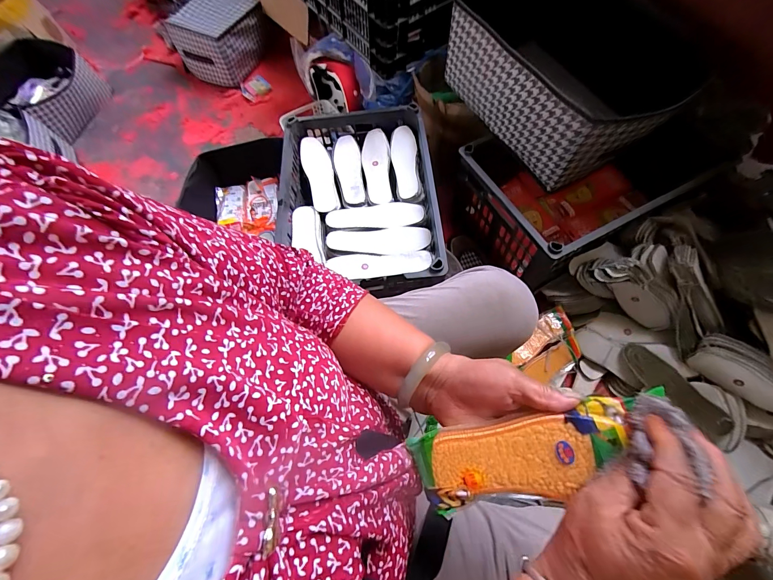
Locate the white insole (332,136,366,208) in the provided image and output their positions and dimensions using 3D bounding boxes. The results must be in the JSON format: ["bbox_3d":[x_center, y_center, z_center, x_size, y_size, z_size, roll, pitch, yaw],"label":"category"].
[{"bbox_3d":[-0.096,-0.303,0.820,0.067,0.023,0.224,-6,60,-5],"label":"white insole"}]

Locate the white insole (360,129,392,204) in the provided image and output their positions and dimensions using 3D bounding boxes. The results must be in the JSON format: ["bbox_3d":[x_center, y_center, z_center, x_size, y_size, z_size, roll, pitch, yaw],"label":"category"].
[{"bbox_3d":[-0.026,-0.308,0.820,0.068,0.032,0.225,-2,60,-3],"label":"white insole"}]

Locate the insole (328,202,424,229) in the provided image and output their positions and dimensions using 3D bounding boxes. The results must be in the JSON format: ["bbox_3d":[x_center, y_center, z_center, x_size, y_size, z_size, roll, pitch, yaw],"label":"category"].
[{"bbox_3d":[-0.027,-0.169,0.760,0.220,0.008,0.069,-6,60,4],"label":"insole"}]

